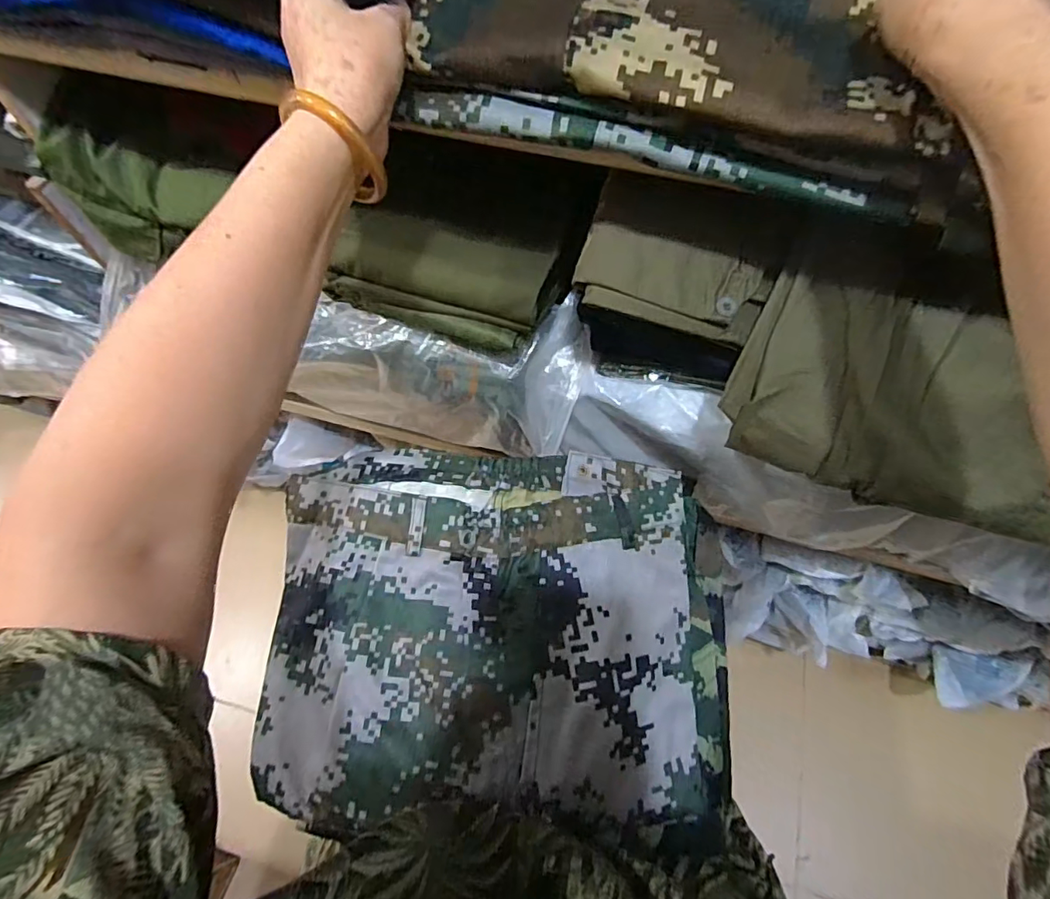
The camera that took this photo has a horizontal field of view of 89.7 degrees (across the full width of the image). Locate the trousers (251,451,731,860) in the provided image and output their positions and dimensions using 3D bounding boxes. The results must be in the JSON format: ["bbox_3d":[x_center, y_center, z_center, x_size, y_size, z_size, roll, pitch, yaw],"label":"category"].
[{"bbox_3d":[-0.017,0.154,0.434,0.393,0.101,0.290,4,64,1],"label":"trousers"}]

